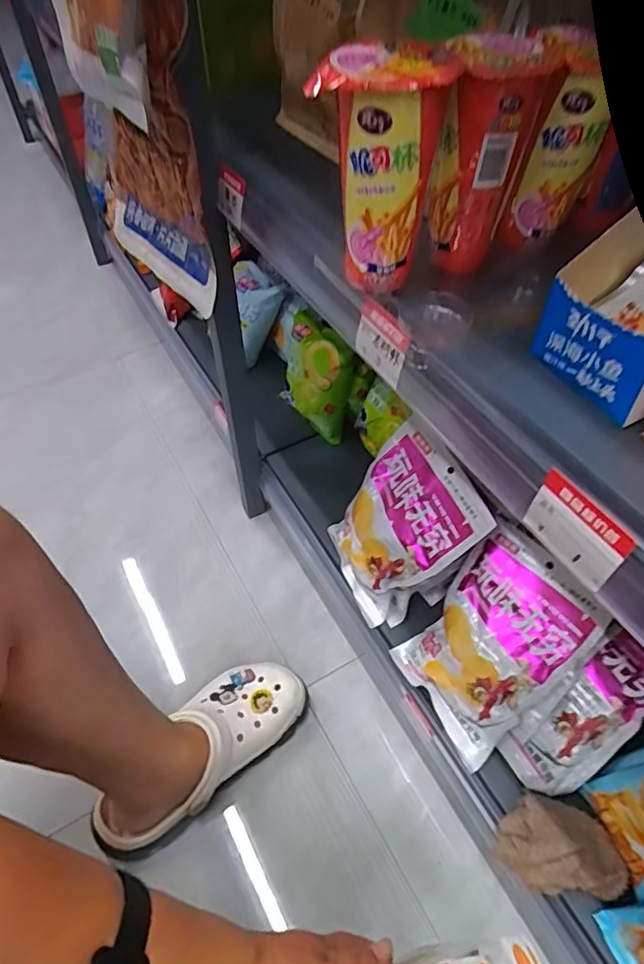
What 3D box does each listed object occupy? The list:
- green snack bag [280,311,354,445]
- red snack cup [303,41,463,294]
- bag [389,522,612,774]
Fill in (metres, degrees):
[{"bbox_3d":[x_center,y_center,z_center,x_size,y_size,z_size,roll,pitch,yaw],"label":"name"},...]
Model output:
[{"bbox_3d":[-0.007,-0.152,0.821,0.061,0.130,0.125,-32,57,-24],"label":"green snack bag"},{"bbox_3d":[0.031,-0.169,0.312,0.063,0.114,0.056,14,52,11],"label":"red snack cup"},{"bbox_3d":[0.178,0.166,0.581,0.203,0.045,0.137,-52,55,11],"label":"bag"}]

